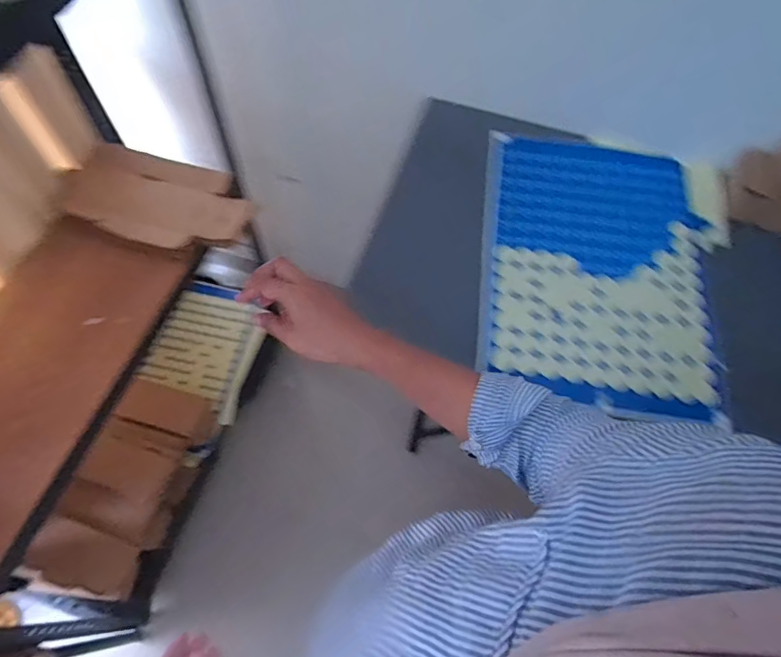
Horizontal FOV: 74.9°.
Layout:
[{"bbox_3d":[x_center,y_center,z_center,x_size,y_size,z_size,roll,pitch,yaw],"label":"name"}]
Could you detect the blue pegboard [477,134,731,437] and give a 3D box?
[{"bbox_3d":[0.338,-0.115,0.786,0.379,0.027,0.491,10,63,2],"label":"blue pegboard"}]

